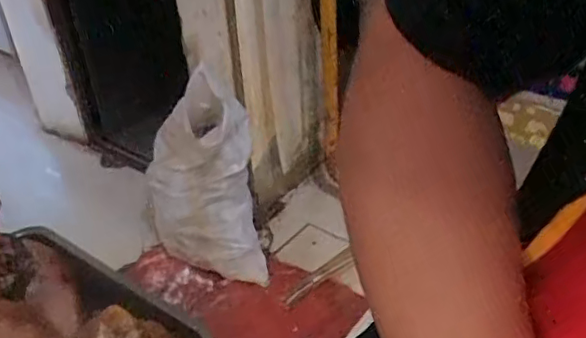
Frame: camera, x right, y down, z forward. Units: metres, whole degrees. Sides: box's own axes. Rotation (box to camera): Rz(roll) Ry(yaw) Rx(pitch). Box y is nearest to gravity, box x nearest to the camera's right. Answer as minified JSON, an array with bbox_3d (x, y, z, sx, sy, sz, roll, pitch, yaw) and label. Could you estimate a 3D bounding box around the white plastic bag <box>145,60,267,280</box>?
[{"bbox_3d":[-0.257,0.030,1.716,0.289,0.549,0.303,-7,35,-6],"label":"white plastic bag"}]

